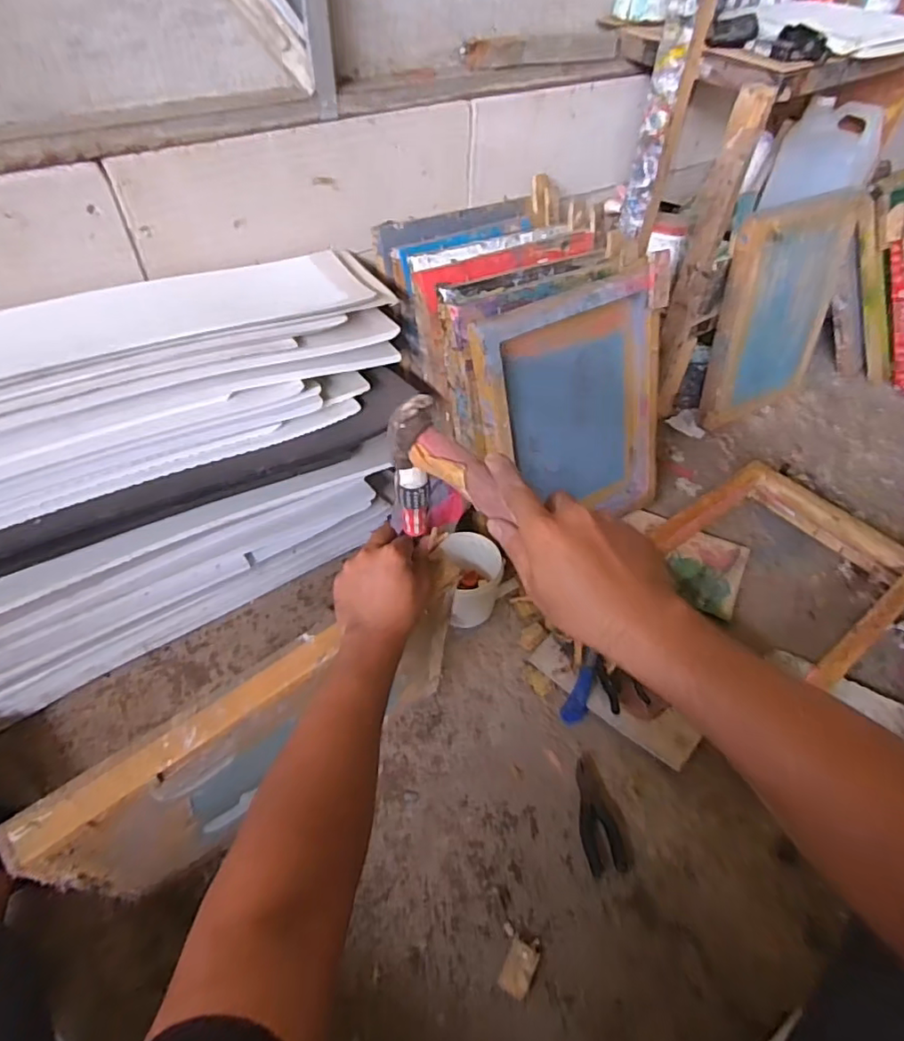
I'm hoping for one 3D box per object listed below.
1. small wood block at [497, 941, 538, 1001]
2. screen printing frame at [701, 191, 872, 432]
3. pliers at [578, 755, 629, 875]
[{"bbox_3d":[0.078,0.523,0.672,0.033,0.011,0.052,22,51,18],"label":"small wood block"},{"bbox_3d":[0.748,-0.462,1.291,0.375,0.468,0.052,-17,42,-19],"label":"screen printing frame"},{"bbox_3d":[0.200,0.406,0.805,0.054,0.011,0.153,-4,48,-5],"label":"pliers"}]

